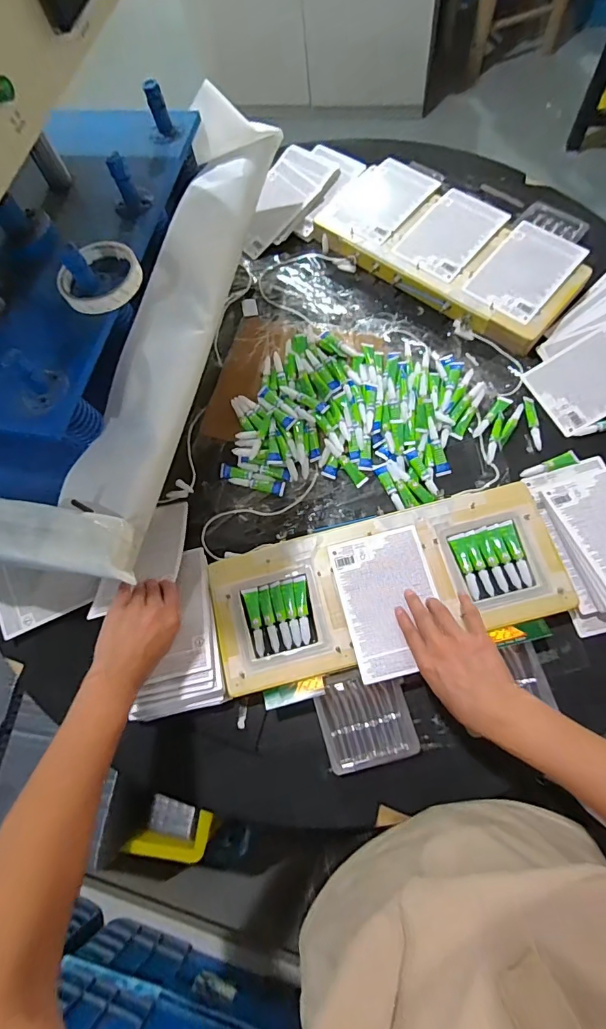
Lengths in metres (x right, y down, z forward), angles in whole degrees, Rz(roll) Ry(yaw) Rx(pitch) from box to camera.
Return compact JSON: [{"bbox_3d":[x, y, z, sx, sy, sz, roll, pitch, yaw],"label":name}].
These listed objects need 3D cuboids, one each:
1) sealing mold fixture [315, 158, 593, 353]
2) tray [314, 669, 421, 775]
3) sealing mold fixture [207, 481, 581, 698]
[{"bbox_3d":[0.236,-0.440,0.726,0.430,0.042,0.205,40,78,18],"label":"sealing mold fixture"},{"bbox_3d":[0.073,0.239,0.522,0.103,0.015,0.104,-13,69,1],"label":"tray"},{"bbox_3d":[0.100,0.085,0.548,0.422,0.027,0.166,-15,69,1],"label":"sealing mold fixture"}]

